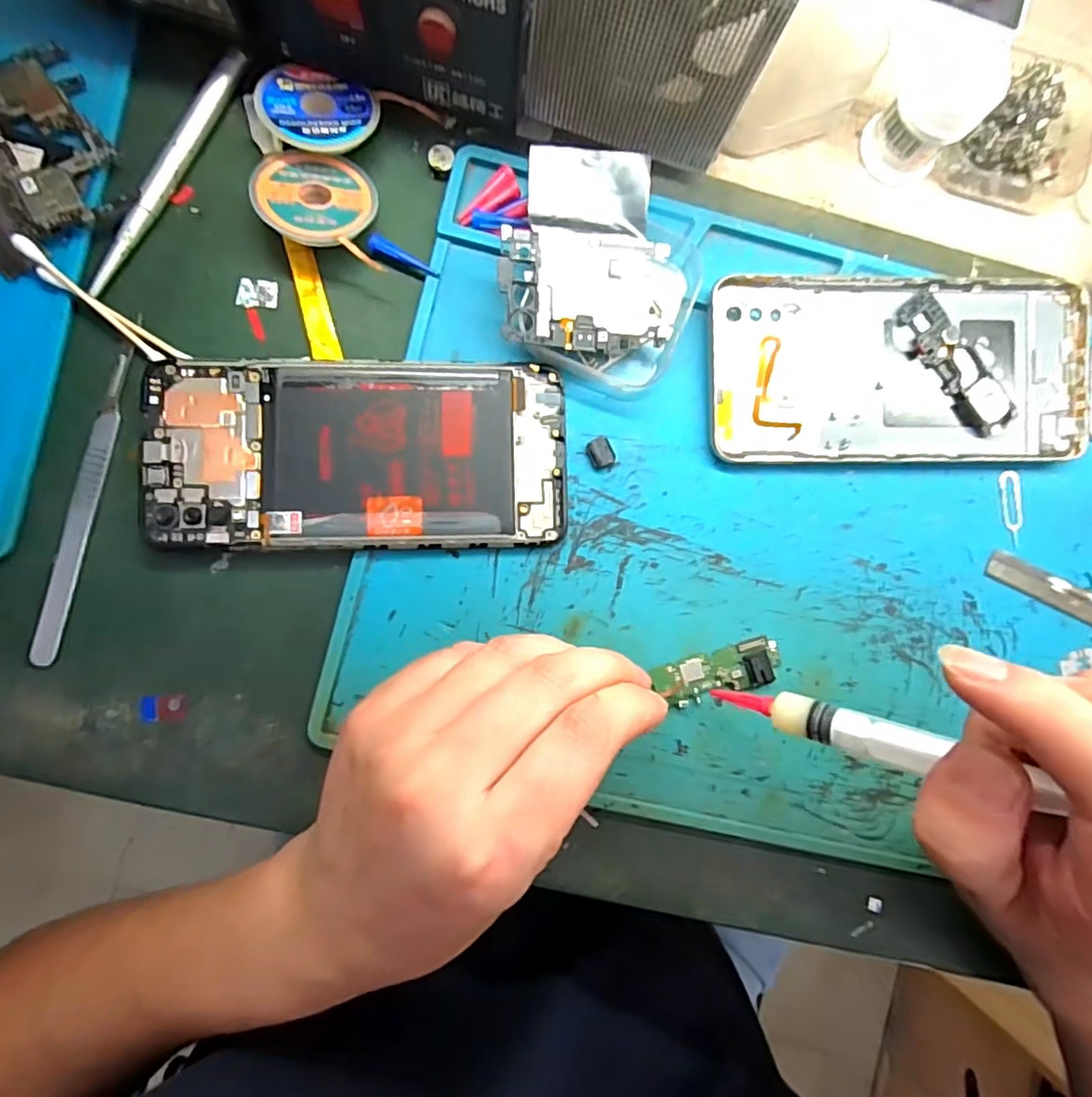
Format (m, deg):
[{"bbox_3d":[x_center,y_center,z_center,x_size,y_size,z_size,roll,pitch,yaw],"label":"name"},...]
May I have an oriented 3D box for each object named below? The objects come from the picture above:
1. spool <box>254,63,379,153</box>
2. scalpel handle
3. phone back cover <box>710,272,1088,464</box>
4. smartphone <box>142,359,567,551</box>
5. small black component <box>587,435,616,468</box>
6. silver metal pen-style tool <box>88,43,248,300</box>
[{"bbox_3d":[-0.090,-0.169,0.225,0.043,0.008,0.037,16,73,-7],"label":"spool"},{"bbox_3d":[-0.175,-0.017,0.217,0.010,0.004,0.123,12,86,-3],"label":"scalpel handle"},{"bbox_3d":[0.148,-0.074,0.241,0.159,0.011,0.074,0,87,-4],"label":"phone back cover"},{"bbox_3d":[-0.071,-0.035,0.224,0.155,0.010,0.070,-1,87,-4],"label":"smartphone"},{"bbox_3d":[0.022,-0.039,0.234,0.010,0.004,0.012,-21,89,-5],"label":"small black component"},{"bbox_3d":[-0.147,-0.147,0.224,0.008,0.006,0.110,29,85,-2],"label":"silver metal pen-style tool"}]

